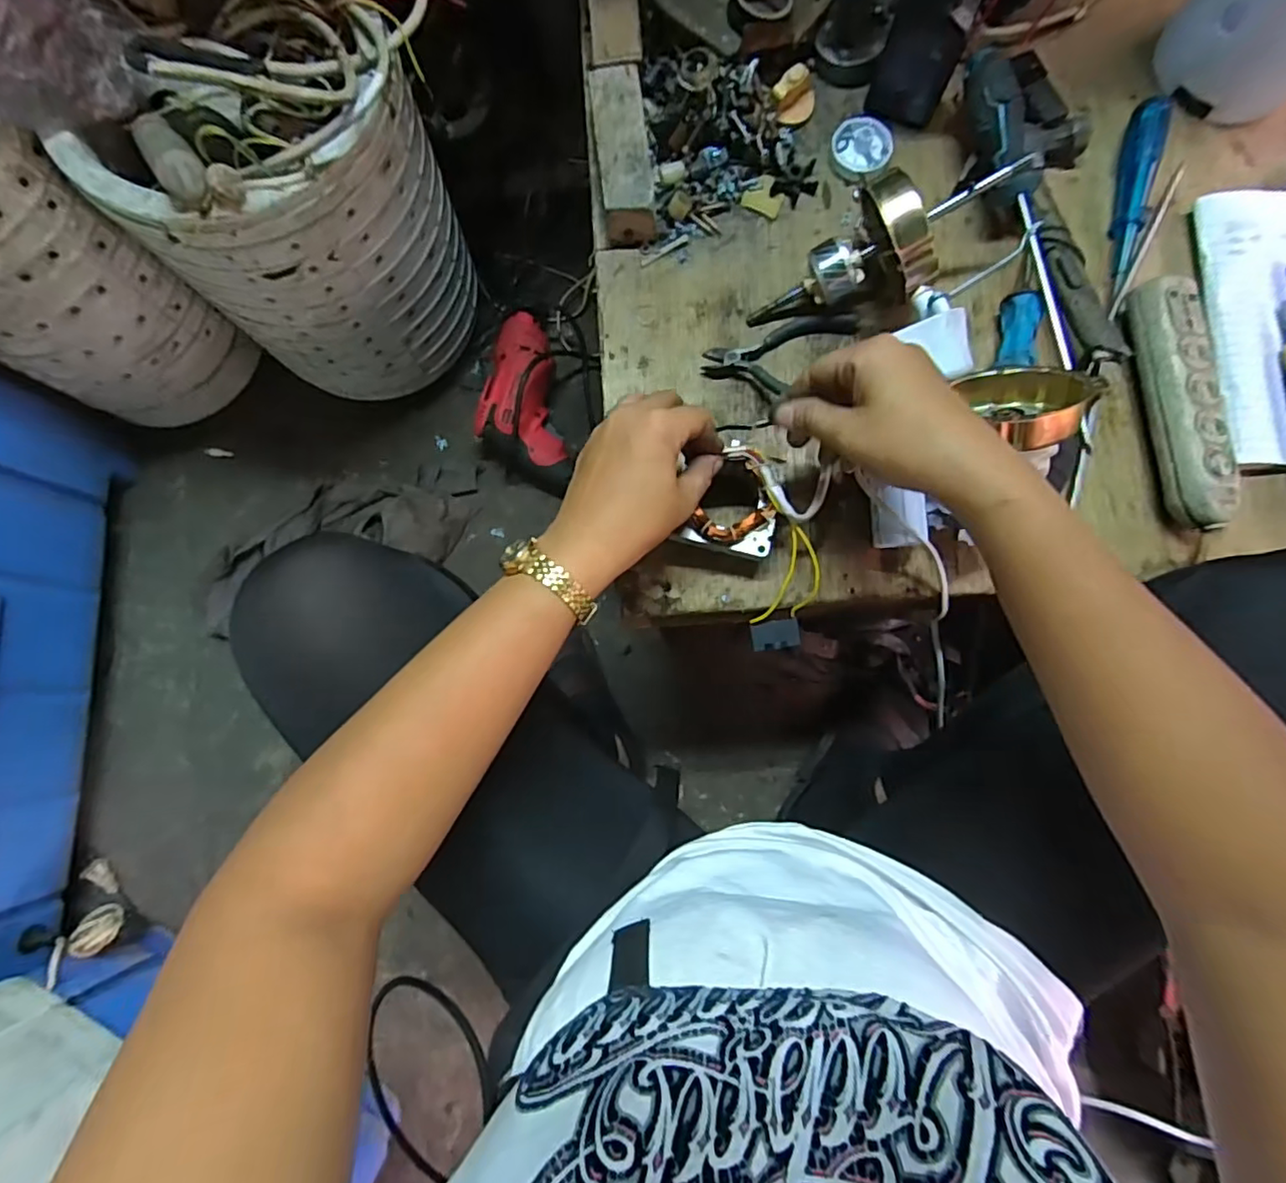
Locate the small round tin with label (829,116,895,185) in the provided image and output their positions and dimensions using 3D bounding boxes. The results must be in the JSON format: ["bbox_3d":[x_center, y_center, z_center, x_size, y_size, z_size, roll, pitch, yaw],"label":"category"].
[{"bbox_3d":[0.170,-0.347,0.479,0.047,0.007,0.046,2,97,14],"label":"small round tin with label"}]

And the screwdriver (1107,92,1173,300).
[{"bbox_3d":[0.370,-0.298,0.461,0.024,0.022,0.154,15,82,4],"label":"screwdriver"}]

